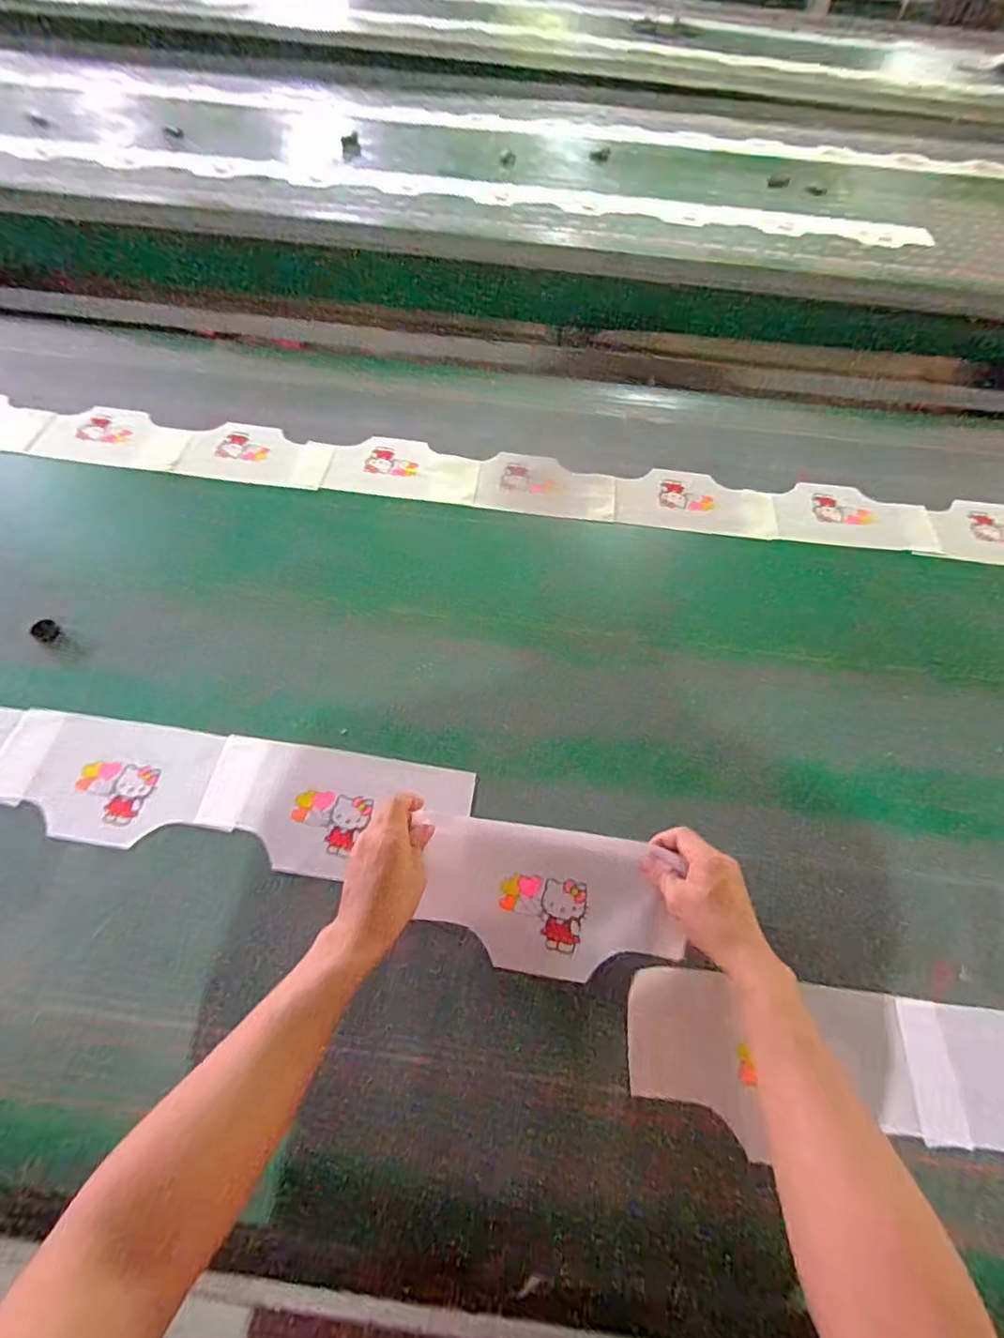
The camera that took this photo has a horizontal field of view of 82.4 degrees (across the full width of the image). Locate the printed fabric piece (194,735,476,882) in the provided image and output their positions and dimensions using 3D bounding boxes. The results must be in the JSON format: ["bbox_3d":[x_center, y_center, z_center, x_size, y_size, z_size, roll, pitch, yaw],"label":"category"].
[{"bbox_3d":[-0.181,0.154,0.621,0.284,0.009,0.133,8,62,3],"label":"printed fabric piece"}]

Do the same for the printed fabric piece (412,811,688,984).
[{"bbox_3d":[0.052,0.224,0.559,0.248,0.044,0.128,9,59,4],"label":"printed fabric piece"}]

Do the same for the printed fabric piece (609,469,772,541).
[{"bbox_3d":[0.301,-0.265,0.903,0.242,0.012,0.113,7,66,3],"label":"printed fabric piece"}]

